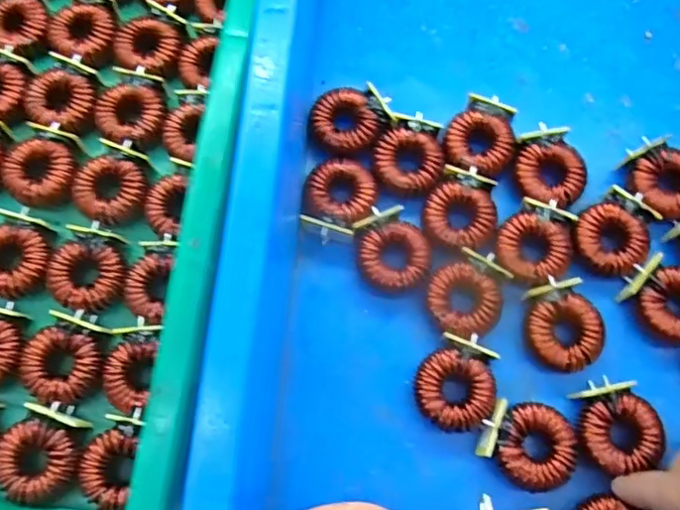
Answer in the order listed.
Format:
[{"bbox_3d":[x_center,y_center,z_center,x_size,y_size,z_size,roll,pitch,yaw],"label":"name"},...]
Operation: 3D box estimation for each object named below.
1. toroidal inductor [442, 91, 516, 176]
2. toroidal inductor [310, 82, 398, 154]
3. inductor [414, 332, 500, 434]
[{"bbox_3d":[0.072,-0.059,0.303,0.034,0.016,0.042,31,76,9],"label":"toroidal inductor"},{"bbox_3d":[0.004,-0.070,0.302,0.038,0.012,0.034,-34,76,-9],"label":"toroidal inductor"},{"bbox_3d":[0.052,0.059,0.269,0.035,0.018,0.041,10,74,3],"label":"inductor"}]

